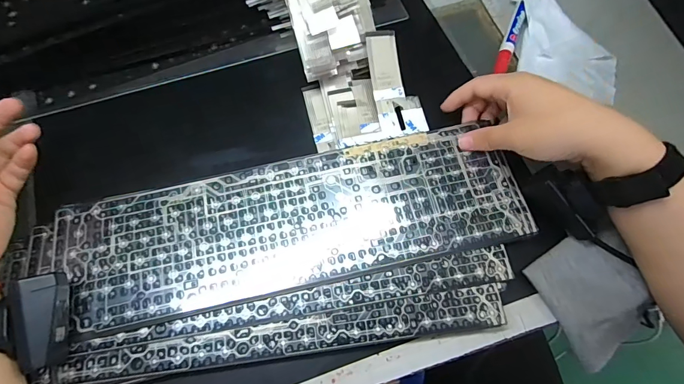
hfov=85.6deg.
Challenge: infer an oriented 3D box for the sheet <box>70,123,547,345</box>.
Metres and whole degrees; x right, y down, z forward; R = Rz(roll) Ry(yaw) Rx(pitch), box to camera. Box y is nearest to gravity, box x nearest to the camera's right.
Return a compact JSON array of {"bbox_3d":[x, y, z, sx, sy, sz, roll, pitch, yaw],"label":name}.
[{"bbox_3d":[-0.040,0.027,0.343,0.414,0.008,0.123,-11,67,-3],"label":"sheet"}]

